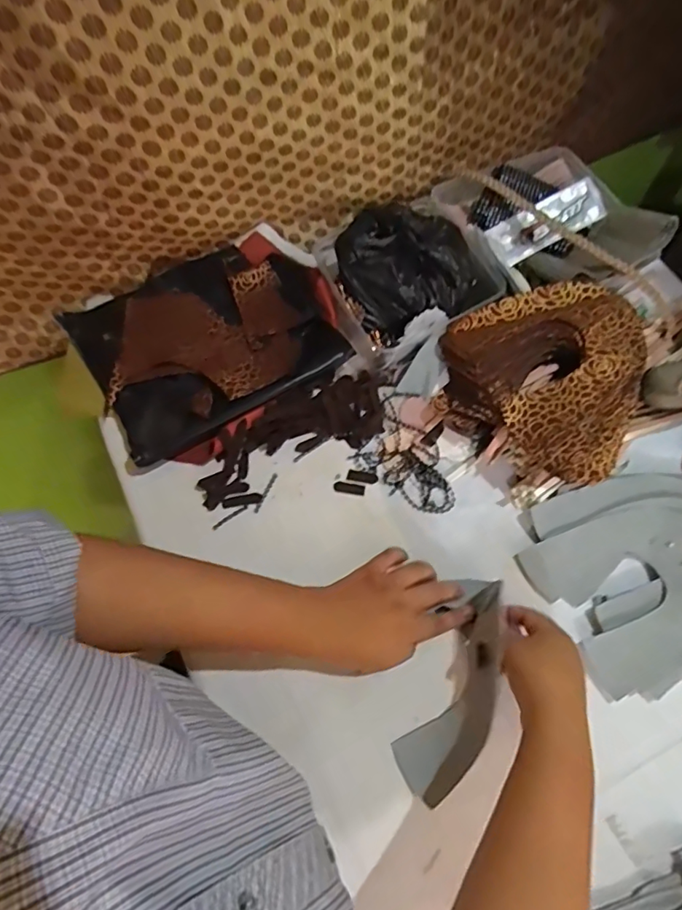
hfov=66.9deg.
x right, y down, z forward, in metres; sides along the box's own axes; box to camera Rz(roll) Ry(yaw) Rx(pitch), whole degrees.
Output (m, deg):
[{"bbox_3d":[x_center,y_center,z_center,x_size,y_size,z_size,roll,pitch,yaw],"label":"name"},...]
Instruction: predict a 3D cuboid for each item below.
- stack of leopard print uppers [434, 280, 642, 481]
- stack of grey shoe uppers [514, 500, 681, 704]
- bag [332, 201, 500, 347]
[{"bbox_3d":[0.201,-0.078,0.519,0.196,0.088,0.180,34,70,12],"label":"stack of leopard print uppers"},{"bbox_3d":[0.301,0.113,0.471,0.224,0.027,0.147,-21,69,-11],"label":"stack of grey shoe uppers"},{"bbox_3d":[0.081,-0.195,0.540,0.157,0.088,0.128,-22,69,-11],"label":"bag"}]

